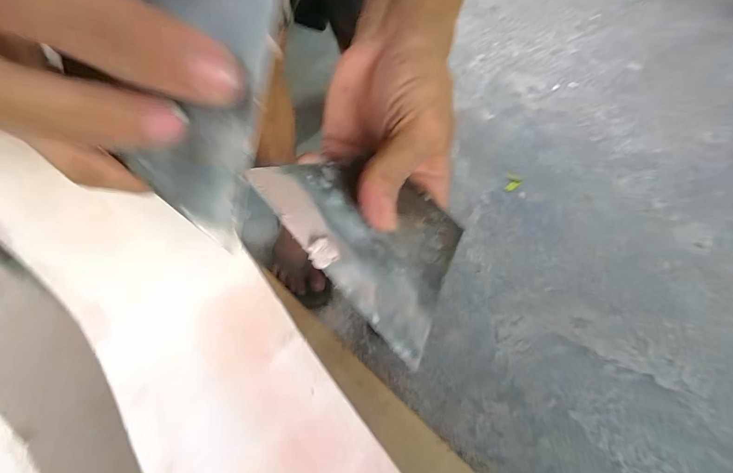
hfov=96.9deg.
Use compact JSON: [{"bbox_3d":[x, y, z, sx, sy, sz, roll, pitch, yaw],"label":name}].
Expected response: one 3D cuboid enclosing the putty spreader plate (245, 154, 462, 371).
[{"bbox_3d":[0.006,-0.007,0.168,0.103,0.009,0.095,46,42,1],"label":"putty spreader plate"}]

